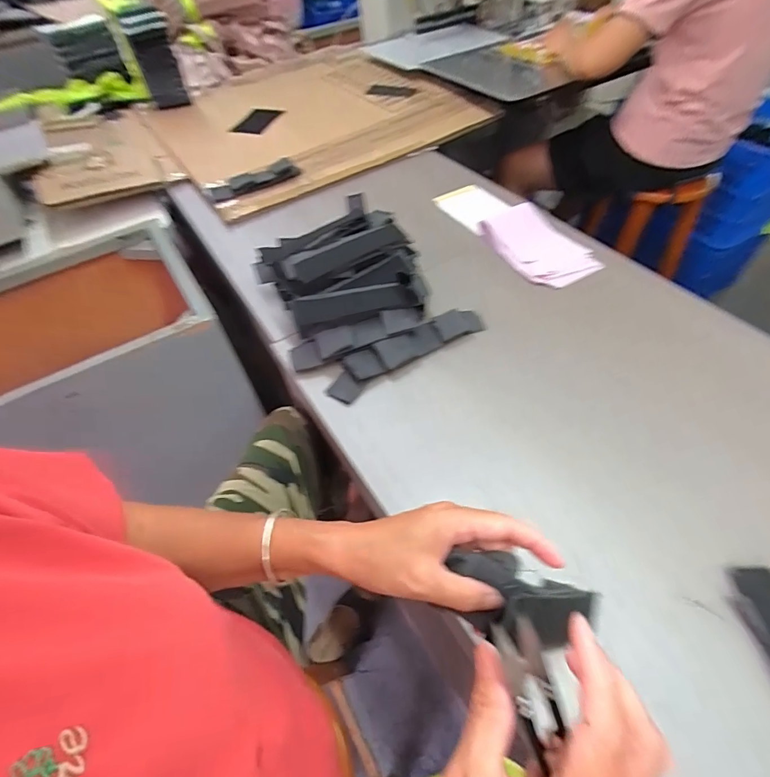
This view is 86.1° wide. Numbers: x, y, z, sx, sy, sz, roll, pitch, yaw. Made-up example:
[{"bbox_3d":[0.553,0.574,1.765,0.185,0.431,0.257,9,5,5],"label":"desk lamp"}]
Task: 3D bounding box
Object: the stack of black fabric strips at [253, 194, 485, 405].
[{"bbox_3d":[-0.049,-0.160,0.643,0.270,0.095,0.304,-29,57,-17],"label":"stack of black fabric strips"}]

